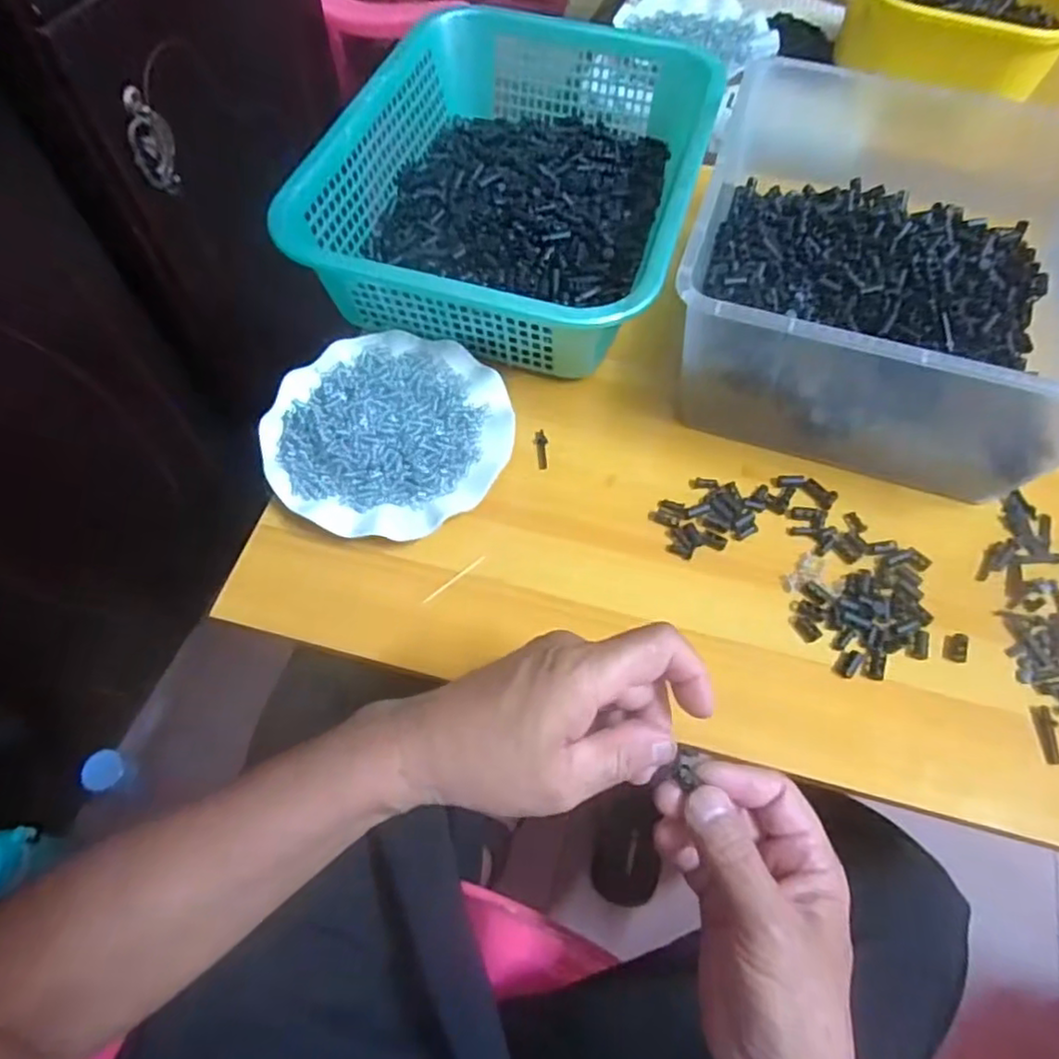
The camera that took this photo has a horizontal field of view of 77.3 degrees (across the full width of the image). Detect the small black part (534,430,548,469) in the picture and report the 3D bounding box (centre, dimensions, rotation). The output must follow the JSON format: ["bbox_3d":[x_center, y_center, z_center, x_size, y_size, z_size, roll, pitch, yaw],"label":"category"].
[{"bbox_3d":[0.009,-0.062,0.515,0.010,0.004,0.034,0,62,-2],"label":"small black part"}]

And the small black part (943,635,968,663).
[{"bbox_3d":[0.286,0.079,0.442,0.015,0.005,0.020,21,63,9],"label":"small black part"}]

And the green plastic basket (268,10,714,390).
[{"bbox_3d":[-0.005,-0.320,0.592,0.298,0.080,0.385,16,62,7],"label":"green plastic basket"}]

